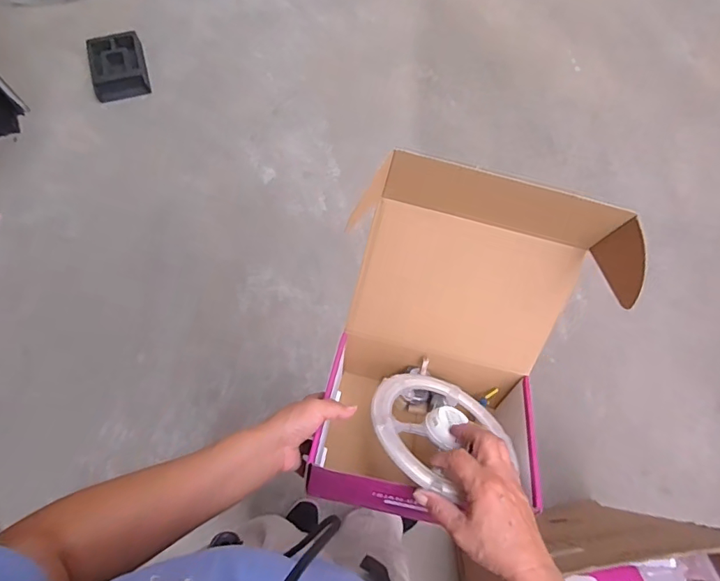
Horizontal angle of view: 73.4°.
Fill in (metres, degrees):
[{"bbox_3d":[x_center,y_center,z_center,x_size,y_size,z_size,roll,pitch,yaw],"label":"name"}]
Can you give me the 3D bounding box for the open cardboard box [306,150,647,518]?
[{"bbox_3d":[0.117,0.079,0.538,0.281,0.220,0.337,12,75,2],"label":"open cardboard box"}]

